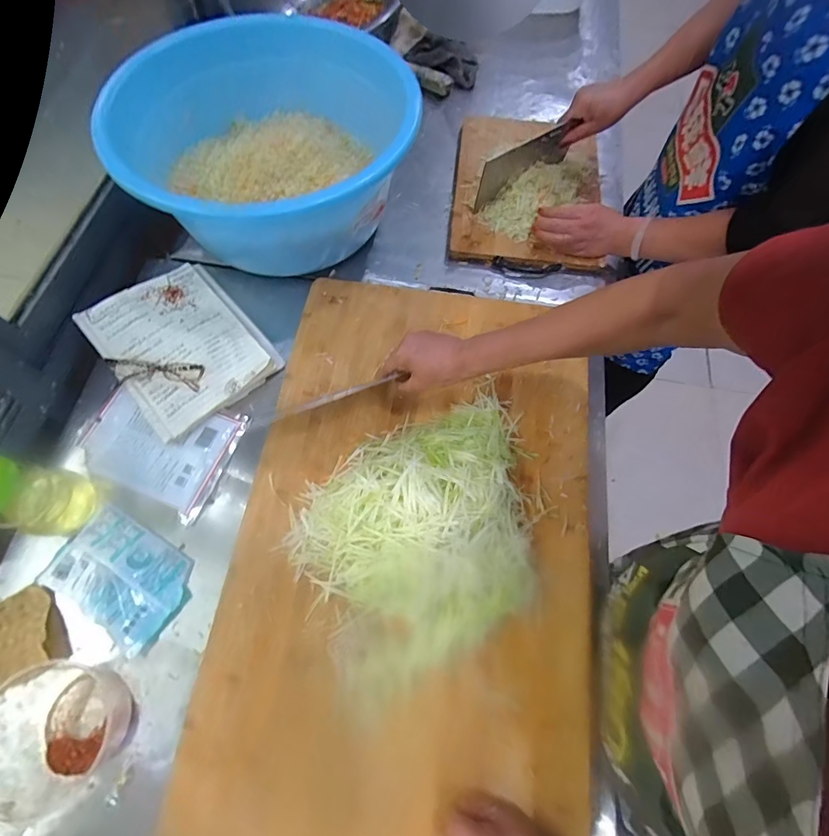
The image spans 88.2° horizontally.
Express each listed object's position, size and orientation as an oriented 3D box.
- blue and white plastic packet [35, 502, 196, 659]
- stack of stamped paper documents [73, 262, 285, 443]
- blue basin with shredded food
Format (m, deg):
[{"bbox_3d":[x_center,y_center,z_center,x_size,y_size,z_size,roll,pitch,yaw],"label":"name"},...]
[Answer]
[{"bbox_3d":[-0.383,0.204,0.559,0.175,0.020,0.120,34,74,10],"label":"blue and white plastic packet"},{"bbox_3d":[-0.363,-0.119,0.664,0.199,0.034,0.260,-39,76,-13],"label":"stack of stamped paper documents"},{"bbox_3d":[-0.221,-0.422,0.715,0.382,0.216,0.419,1,67,-2],"label":"blue basin with shredded food"}]

